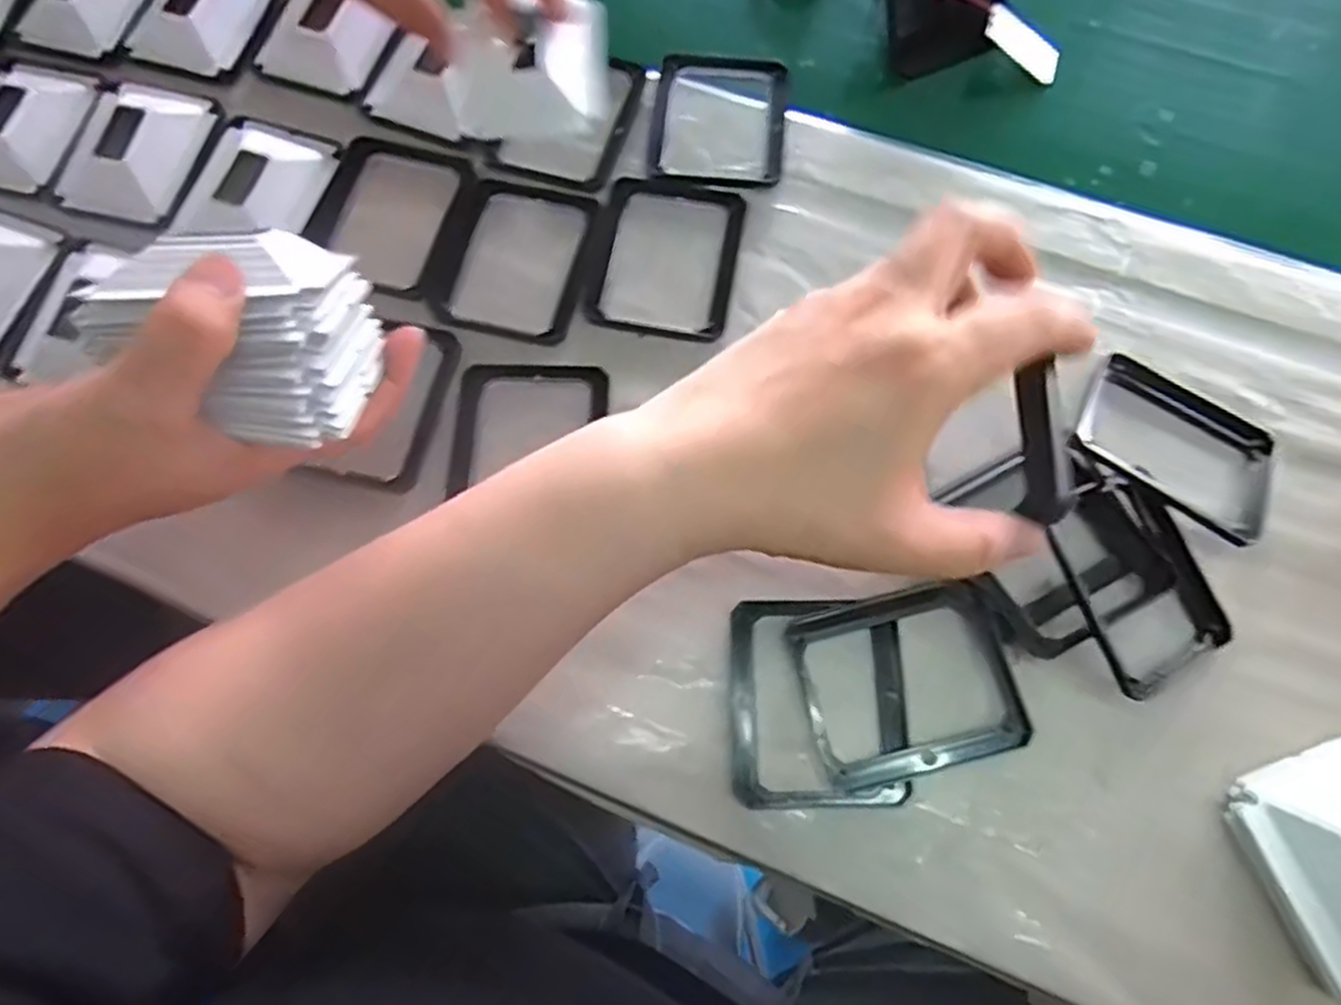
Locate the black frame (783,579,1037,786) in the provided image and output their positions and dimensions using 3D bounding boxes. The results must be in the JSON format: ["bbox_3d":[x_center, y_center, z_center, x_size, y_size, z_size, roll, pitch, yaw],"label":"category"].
[{"bbox_3d":[0.096,0.070,0.305,0.087,0.012,0.072,-10,72,-2],"label":"black frame"}]

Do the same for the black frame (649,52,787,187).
[{"bbox_3d":[0.026,-0.199,0.396,0.067,0.009,0.082,5,72,3],"label":"black frame"}]

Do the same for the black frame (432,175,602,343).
[{"bbox_3d":[-0.075,-0.120,0.374,0.070,0.011,0.090,13,72,6],"label":"black frame"}]

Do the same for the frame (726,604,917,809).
[{"bbox_3d":[0.059,0.079,0.308,0.068,0.008,0.080,0,72,2],"label":"frame"}]

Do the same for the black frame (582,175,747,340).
[{"bbox_3d":[-0.002,-0.121,0.373,0.068,0.005,0.086,11,72,5],"label":"black frame"}]

